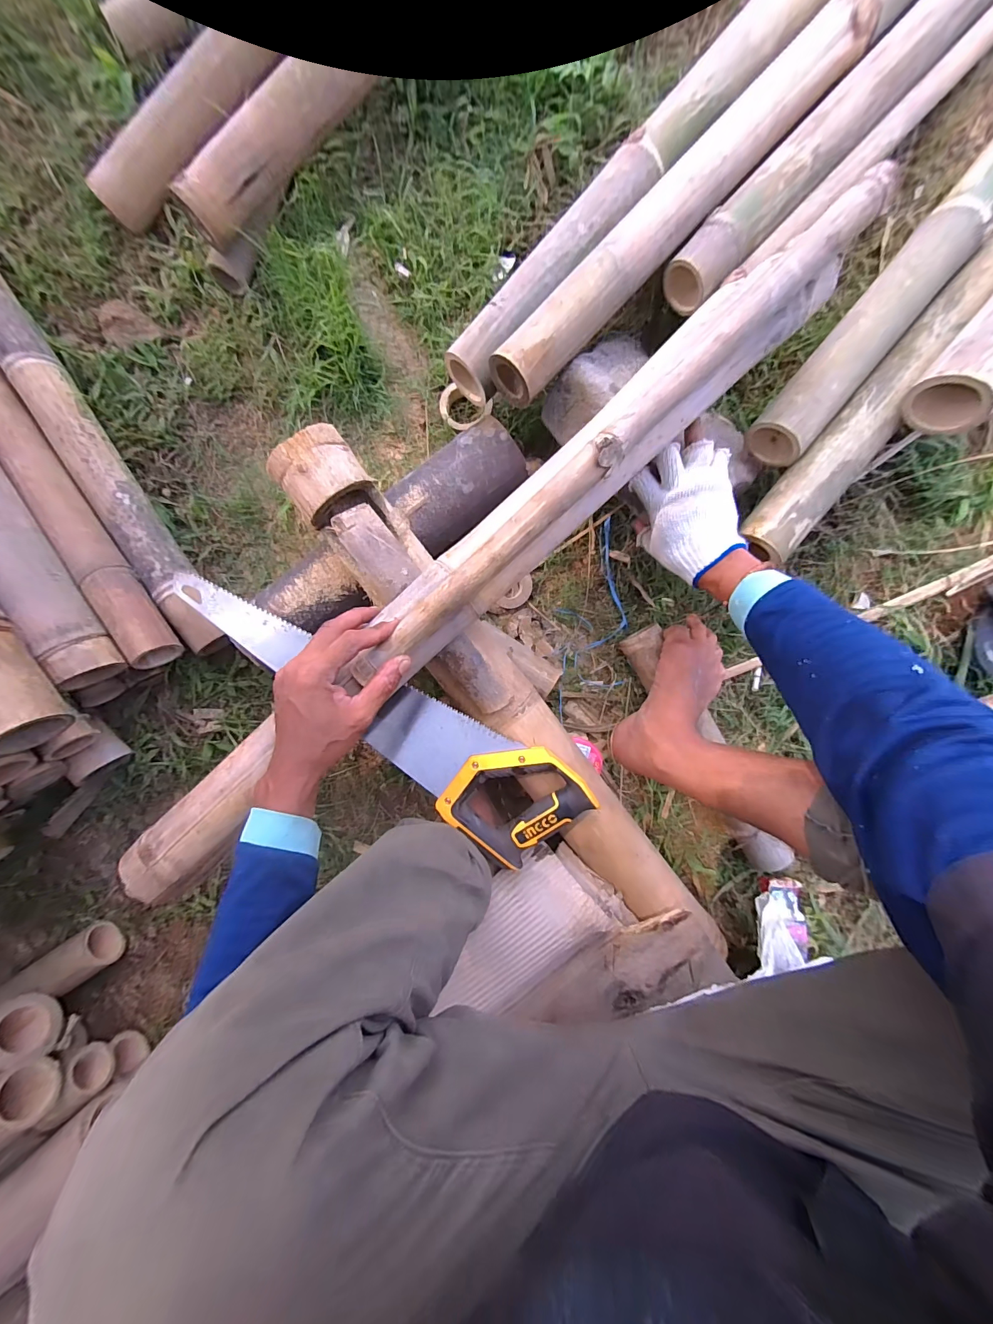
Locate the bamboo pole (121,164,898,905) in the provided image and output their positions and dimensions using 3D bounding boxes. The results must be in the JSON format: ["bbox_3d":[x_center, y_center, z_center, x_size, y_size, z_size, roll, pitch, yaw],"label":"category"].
[{"bbox_3d":[-0.012,-0.093,0.408,0.931,0.062,0.074,-42,89,3],"label":"bamboo pole"}]

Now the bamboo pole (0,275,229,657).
[{"bbox_3d":[-0.541,-0.278,0.556,0.062,0.073,0.602,-32,89,-2],"label":"bamboo pole"}]

